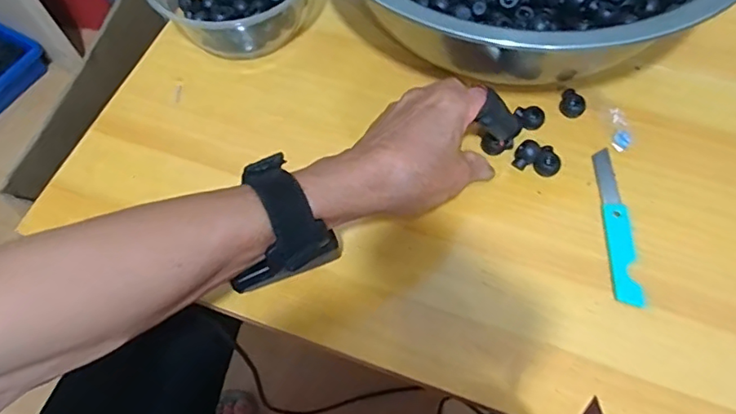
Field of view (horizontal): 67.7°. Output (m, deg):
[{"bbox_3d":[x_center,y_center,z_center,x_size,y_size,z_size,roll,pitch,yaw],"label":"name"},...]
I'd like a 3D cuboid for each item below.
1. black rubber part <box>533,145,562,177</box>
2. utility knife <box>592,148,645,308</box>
[{"bbox_3d":[0.131,-0.033,0.397,0.017,0.013,0.018,-1,63,2],"label":"black rubber part"},{"bbox_3d":[0.171,0.011,0.375,0.019,0.006,0.116,3,63,4],"label":"utility knife"}]

